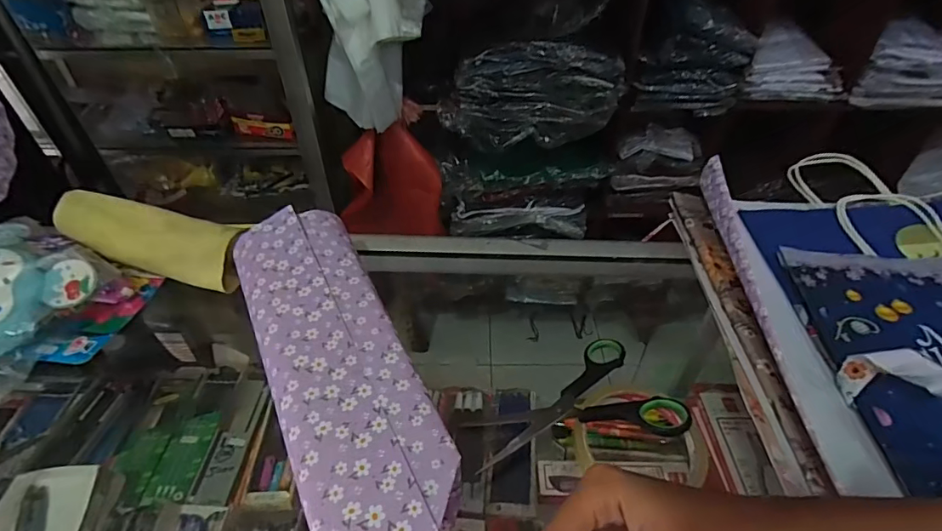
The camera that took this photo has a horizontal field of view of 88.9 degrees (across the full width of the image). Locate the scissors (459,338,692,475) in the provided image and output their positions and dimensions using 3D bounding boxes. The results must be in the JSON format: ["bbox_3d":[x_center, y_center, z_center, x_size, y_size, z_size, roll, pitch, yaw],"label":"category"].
[{"bbox_3d":[0.070,0.103,0.359,0.145,0.011,0.097,-13,33,-10],"label":"scissors"}]

